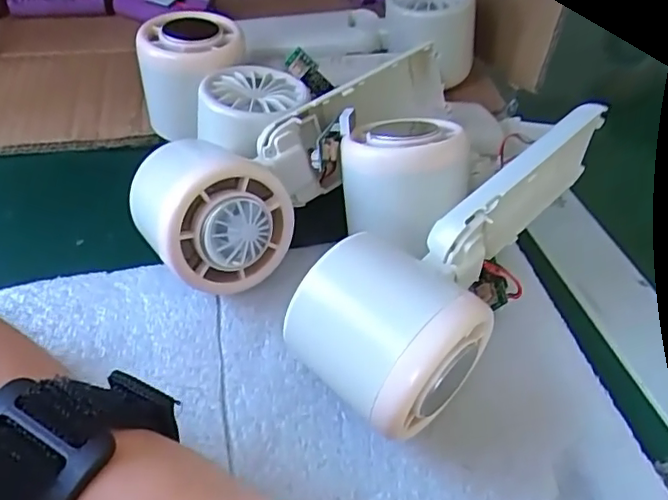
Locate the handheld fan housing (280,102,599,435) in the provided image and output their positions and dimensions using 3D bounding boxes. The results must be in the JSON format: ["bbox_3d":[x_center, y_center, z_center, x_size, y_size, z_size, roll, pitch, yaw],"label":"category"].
[{"bbox_3d":[0.053,0.000,0.236,0.056,0.066,0.159,34,52,25],"label":"handheld fan housing"}]

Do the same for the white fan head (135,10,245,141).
[{"bbox_3d":[-0.078,-0.095,0.321,0.052,0.052,0.054,27,50,20],"label":"white fan head"}]

